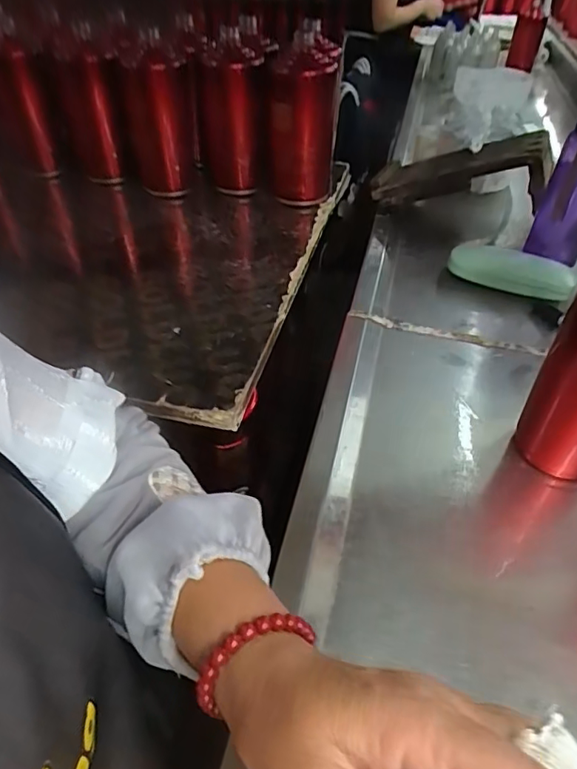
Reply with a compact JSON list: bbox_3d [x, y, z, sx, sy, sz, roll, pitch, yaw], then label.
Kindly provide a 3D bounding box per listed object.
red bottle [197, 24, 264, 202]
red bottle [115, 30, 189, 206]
[{"bbox_3d":[-0.083,-0.375,0.728,0.081,0.183,0.085,-5,41,-4],"label":"red bottle"},{"bbox_3d":[-0.181,-0.355,0.704,0.075,0.200,0.068,-12,42,-12],"label":"red bottle"}]

